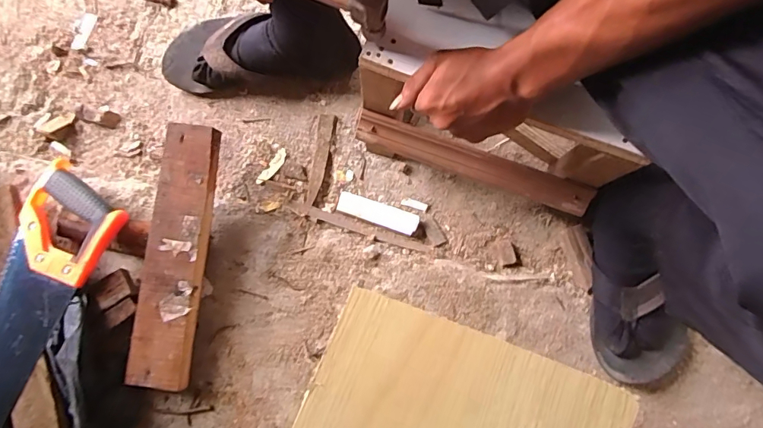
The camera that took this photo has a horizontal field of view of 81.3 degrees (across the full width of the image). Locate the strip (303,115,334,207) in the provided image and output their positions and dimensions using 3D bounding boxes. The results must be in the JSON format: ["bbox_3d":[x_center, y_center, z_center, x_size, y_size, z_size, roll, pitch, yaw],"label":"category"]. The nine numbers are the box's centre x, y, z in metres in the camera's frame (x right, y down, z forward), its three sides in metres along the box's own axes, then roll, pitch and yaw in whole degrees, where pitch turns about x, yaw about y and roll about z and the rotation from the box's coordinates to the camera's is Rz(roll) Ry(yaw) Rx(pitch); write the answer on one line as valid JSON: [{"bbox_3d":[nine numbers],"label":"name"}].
[{"bbox_3d":[-0.088,-0.077,0.630,0.022,0.007,0.133,9,79,1],"label":"strip"}]

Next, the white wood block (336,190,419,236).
[{"bbox_3d":[-0.006,-0.002,0.605,0.111,0.012,0.030,20,79,3],"label":"white wood block"}]

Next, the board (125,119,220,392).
[{"bbox_3d":[-0.246,0.048,0.531,0.065,0.021,0.309,7,85,-4],"label":"board"}]

